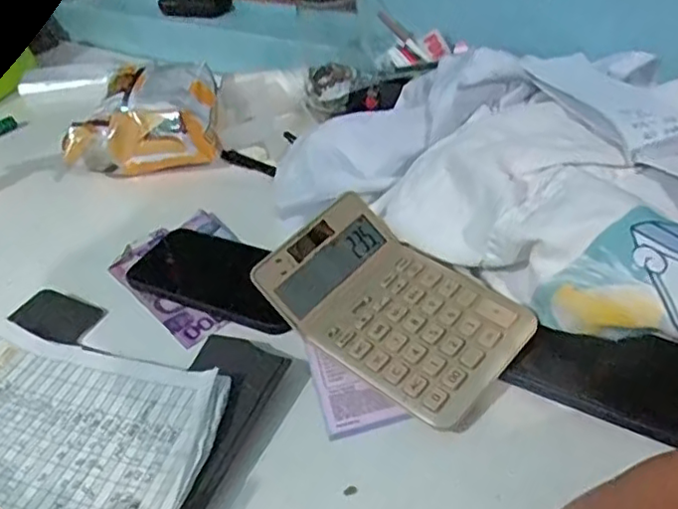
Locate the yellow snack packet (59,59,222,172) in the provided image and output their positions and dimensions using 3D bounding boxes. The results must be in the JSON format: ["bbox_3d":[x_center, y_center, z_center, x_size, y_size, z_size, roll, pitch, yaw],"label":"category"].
[{"bbox_3d":[-0.201,-0.154,0.685,0.143,0.066,0.145,3,42,12],"label":"yellow snack packet"}]

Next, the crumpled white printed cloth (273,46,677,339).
[{"bbox_3d":[0.164,-0.078,0.486,0.376,0.078,0.248,26,51,33],"label":"crumpled white printed cloth"}]

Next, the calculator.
[{"bbox_3d":[0.033,0.029,0.438,0.112,0.024,0.182,-38,58,-23],"label":"calculator"}]

